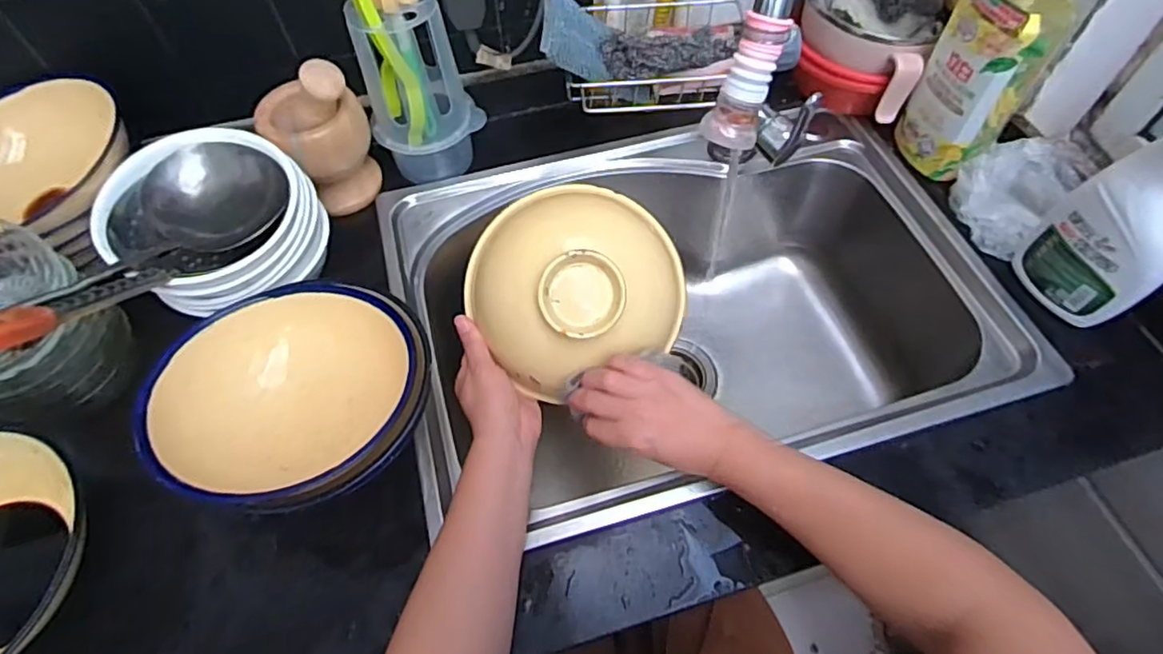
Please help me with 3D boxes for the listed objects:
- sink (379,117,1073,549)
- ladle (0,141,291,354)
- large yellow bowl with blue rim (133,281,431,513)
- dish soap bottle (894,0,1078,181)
[{"bbox_3d":[0.108,-0.004,0.712,0.573,0.230,0.435,-14,59,-7],"label":"sink"},{"bbox_3d":[-0.321,-0.051,0.430,0.121,0.084,0.322,0,29,1],"label":"ladle"},{"bbox_3d":[-0.220,0.052,0.479,0.182,0.096,0.181,-1,59,1],"label":"large yellow bowl with blue rim"},{"bbox_3d":[0.401,-0.270,0.590,0.069,0.269,0.097,-22,61,-12],"label":"dish soap bottle"}]

